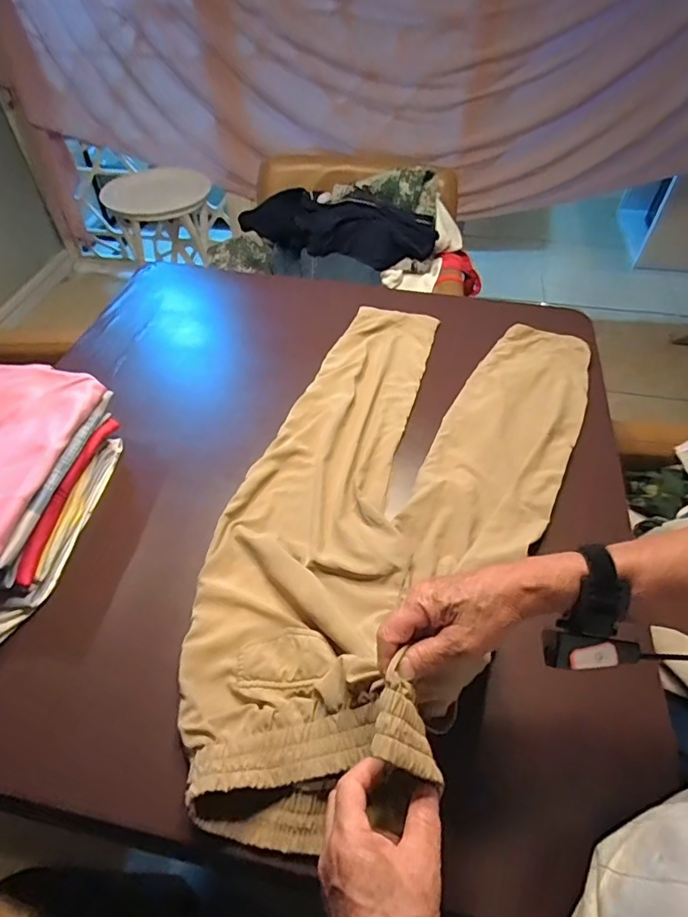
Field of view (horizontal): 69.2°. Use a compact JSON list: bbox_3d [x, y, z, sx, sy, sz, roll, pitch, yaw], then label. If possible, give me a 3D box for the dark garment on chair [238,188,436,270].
[{"bbox_3d":[-0.041,-0.639,1.366,0.571,0.118,0.178,22,55,15],"label":"dark garment on chair"}]

